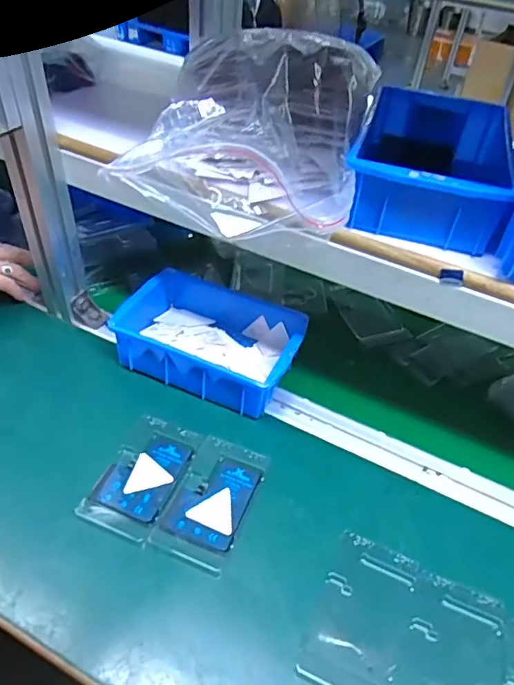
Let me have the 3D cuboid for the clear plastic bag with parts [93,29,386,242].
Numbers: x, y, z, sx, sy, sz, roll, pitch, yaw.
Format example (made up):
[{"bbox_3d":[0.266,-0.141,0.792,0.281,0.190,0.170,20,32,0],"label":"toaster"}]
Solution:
[{"bbox_3d":[-0.001,-0.188,0.480,0.192,0.114,0.200,12,44,6],"label":"clear plastic bag with parts"}]

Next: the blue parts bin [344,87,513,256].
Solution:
[{"bbox_3d":[0.160,-0.164,0.494,0.131,0.066,0.195,15,45,10],"label":"blue parts bin"}]

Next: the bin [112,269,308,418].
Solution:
[{"bbox_3d":[-0.050,-0.008,0.637,0.202,0.062,0.149,19,45,14],"label":"bin"}]

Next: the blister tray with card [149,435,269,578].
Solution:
[{"bbox_3d":[-0.042,0.150,0.516,0.074,0.009,0.132,19,45,13],"label":"blister tray with card"}]

